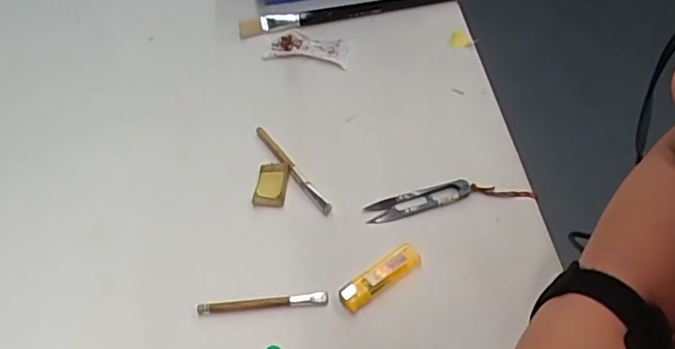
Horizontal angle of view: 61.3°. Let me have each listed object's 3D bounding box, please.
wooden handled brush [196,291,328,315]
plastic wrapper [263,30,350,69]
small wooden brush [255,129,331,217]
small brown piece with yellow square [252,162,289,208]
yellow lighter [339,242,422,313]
[{"bbox_3d":[-0.065,0.110,0.490,0.111,0.008,0.010,-4,54,0],"label":"wooden handled brush"},{"bbox_3d":[-0.033,-0.149,0.673,0.097,0.009,0.046,13,56,11],"label":"plastic wrapper"},{"bbox_3d":[-0.046,-0.007,0.572,0.012,0.013,0.129,-31,58,-18],"label":"small wooden brush"},{"bbox_3d":[-0.065,0.010,0.563,0.030,0.013,0.047,4,54,5],"label":"small brown piece with yellow square"},{"bbox_3d":[0.038,0.089,0.497,0.080,0.017,0.021,-30,58,-18],"label":"yellow lighter"}]

